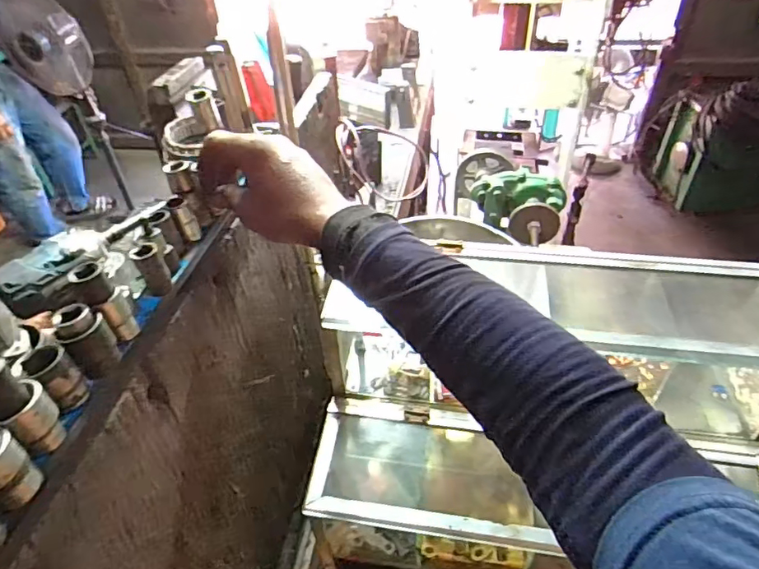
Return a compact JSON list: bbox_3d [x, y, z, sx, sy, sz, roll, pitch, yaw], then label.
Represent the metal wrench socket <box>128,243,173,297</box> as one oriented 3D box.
[{"bbox_3d":[-0.172,-0.011,0.399,0.019,0.038,0.019,-23,46,-21],"label":"metal wrench socket"}]

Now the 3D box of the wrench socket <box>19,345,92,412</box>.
[{"bbox_3d":[-0.201,0.057,0.327,0.033,0.035,0.025,27,50,29],"label":"wrench socket"}]

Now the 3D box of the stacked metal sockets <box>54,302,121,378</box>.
[{"bbox_3d":[-0.190,0.037,0.344,0.027,0.047,0.028,-31,49,-28],"label":"stacked metal sockets"}]

